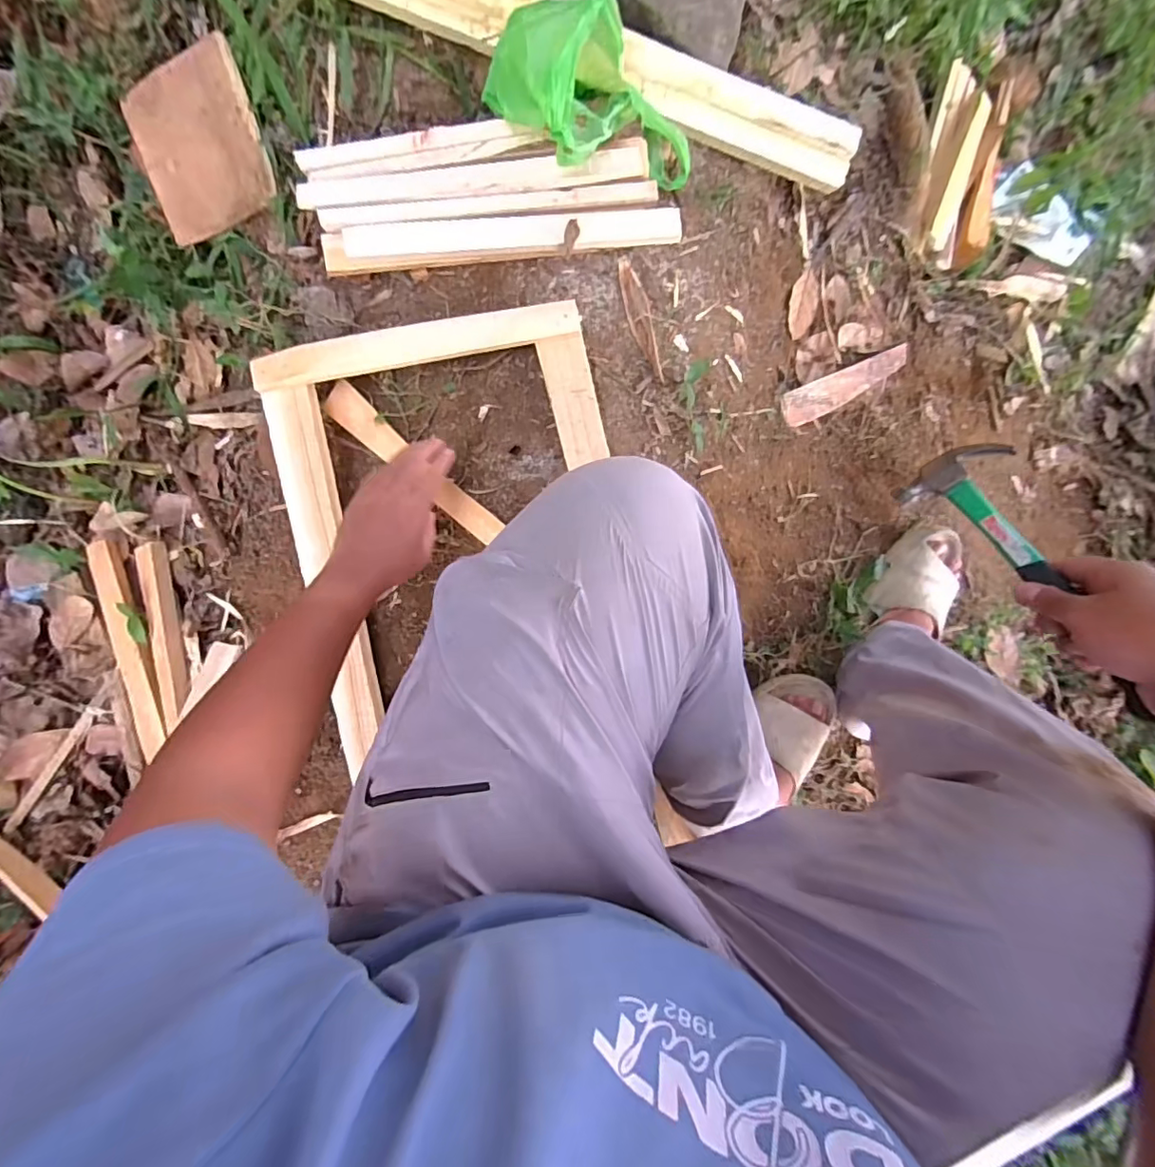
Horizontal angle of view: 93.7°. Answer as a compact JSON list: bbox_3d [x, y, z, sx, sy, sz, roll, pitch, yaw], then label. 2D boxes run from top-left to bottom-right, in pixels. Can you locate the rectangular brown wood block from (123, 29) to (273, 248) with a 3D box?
[{"bbox_3d":[-0.499,-0.578,0.714,0.190,0.014,0.196,-10,105,18],"label":"rectangular brown wood block"}]

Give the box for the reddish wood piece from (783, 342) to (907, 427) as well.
[{"bbox_3d":[0.440,-0.323,0.885,0.279,0.015,0.056,-28,110,-19],"label":"reddish wood piece"}]

